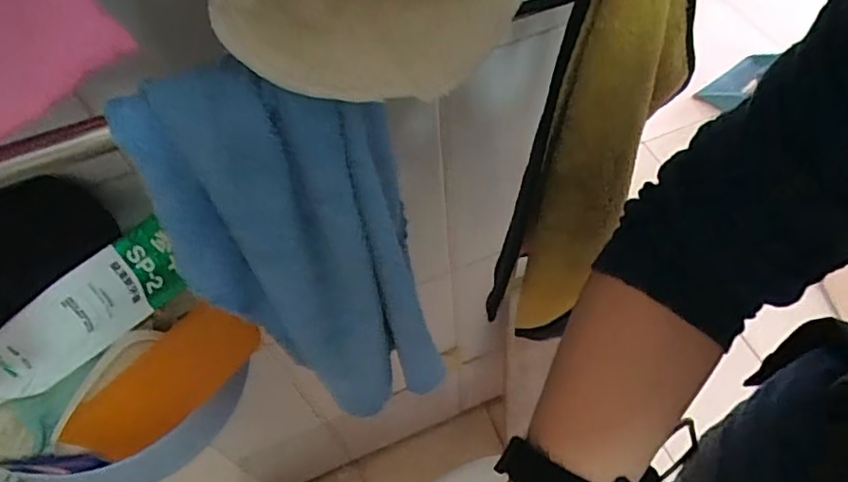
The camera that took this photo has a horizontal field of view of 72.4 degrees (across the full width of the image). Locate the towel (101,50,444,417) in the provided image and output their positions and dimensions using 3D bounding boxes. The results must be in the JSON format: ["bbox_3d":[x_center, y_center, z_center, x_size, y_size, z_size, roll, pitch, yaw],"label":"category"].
[{"bbox_3d":[-0.063,0.029,0.377,0.122,0.323,0.058,-16,57,-6],"label":"towel"}]

